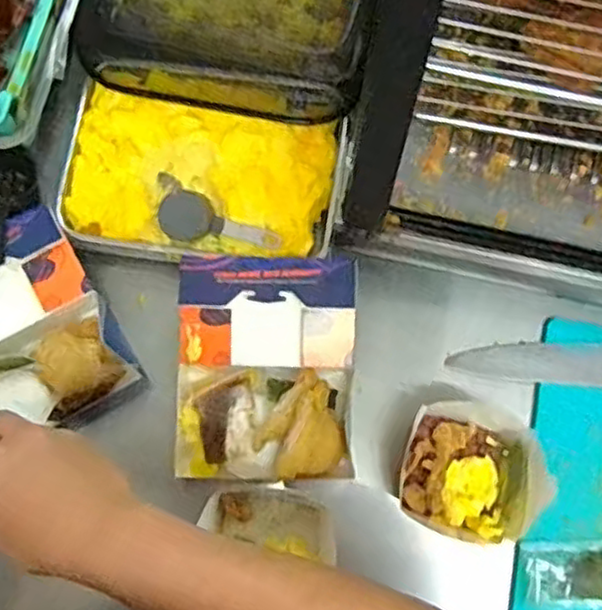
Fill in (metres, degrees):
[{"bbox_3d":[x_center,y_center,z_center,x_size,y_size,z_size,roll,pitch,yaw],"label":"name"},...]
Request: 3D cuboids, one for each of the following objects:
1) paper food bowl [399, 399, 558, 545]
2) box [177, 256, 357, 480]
[{"bbox_3d":[0.166,0.156,0.687,0.133,0.086,0.131,13,77,3],"label":"paper food bowl"},{"bbox_3d":[-0.034,0.065,0.724,0.174,0.081,0.214,1,76,0],"label":"box"}]

